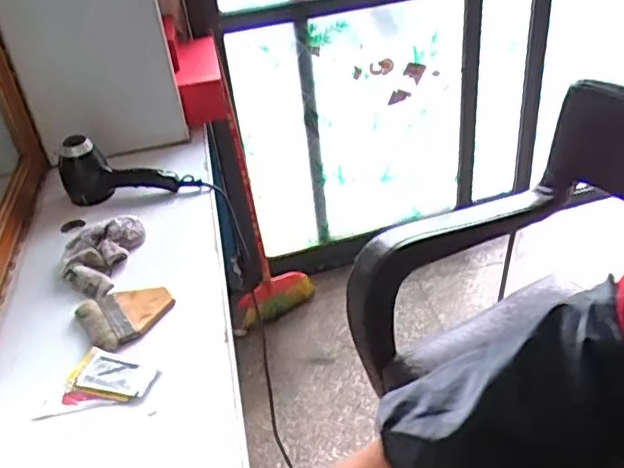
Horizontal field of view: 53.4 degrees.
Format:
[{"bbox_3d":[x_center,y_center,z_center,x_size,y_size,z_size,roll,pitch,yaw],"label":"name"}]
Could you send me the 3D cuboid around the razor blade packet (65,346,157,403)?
[{"bbox_3d":[-0.262,0.185,0.807,0.111,0.010,0.064,9,38,22],"label":"razor blade packet"}]

